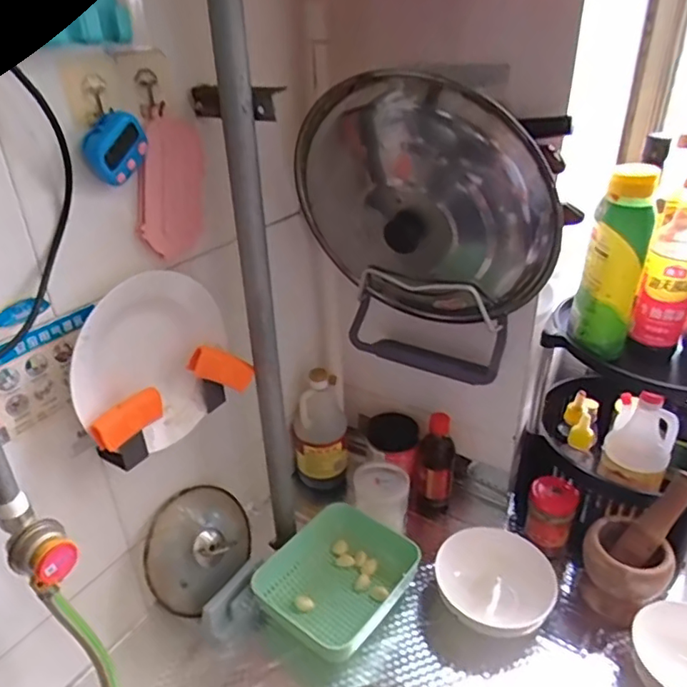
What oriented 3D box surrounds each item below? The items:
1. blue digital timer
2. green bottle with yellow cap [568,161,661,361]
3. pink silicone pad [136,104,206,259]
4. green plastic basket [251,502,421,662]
[{"bbox_3d":[-0.213,-0.182,0.532,0.019,0.052,0.062,25,78,22],"label":"blue digital timer"},{"bbox_3d":[0.334,-0.099,0.704,0.070,0.232,0.062,13,33,24],"label":"green bottle with yellow cap"},{"bbox_3d":[-0.183,-0.168,0.605,0.009,0.145,0.082,15,22,32],"label":"pink silicone pad"},{"bbox_3d":[-0.020,0.317,0.777,0.174,0.053,0.190,20,36,33],"label":"green plastic basket"}]

